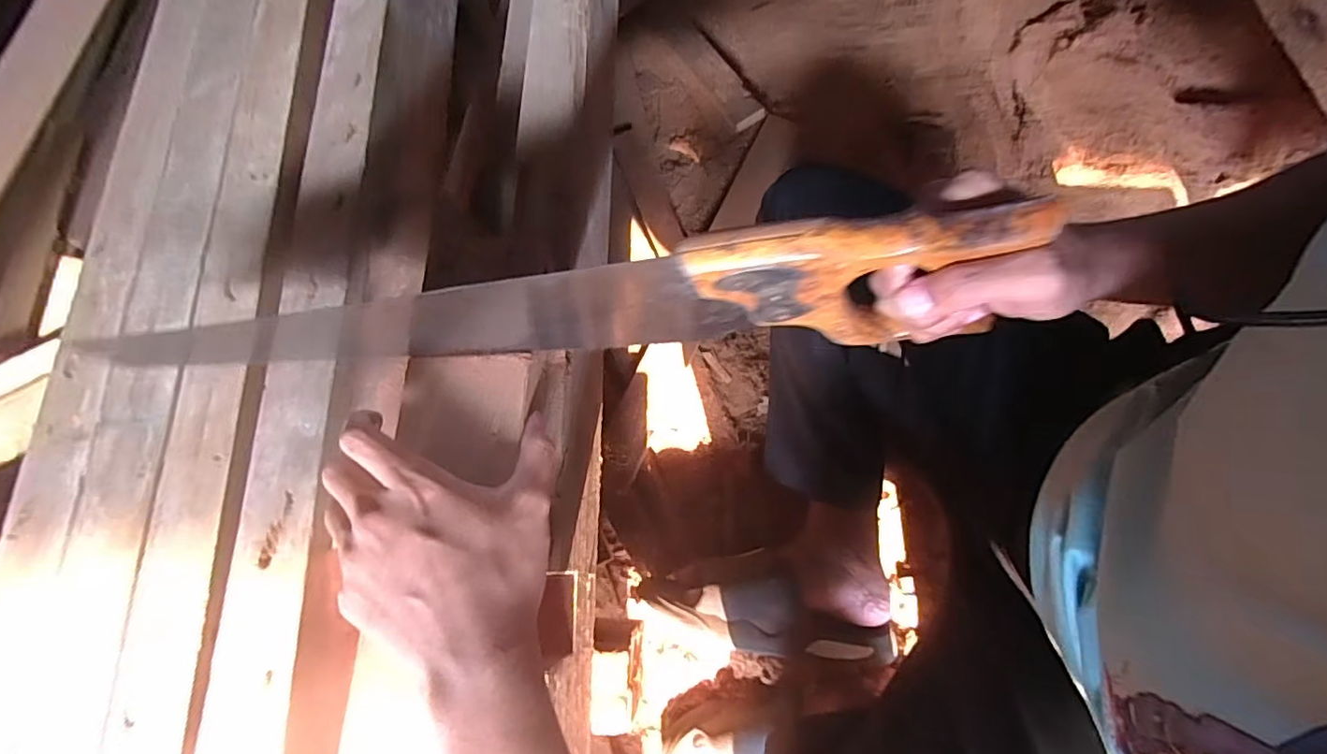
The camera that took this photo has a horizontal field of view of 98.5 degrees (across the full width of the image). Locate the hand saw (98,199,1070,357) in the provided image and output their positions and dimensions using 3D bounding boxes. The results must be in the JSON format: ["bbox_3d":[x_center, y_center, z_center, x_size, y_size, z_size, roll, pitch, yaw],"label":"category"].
[{"bbox_3d":[-0.073,-0.037,0.343,0.512,0.114,0.030,-4,71,13],"label":"hand saw"}]

